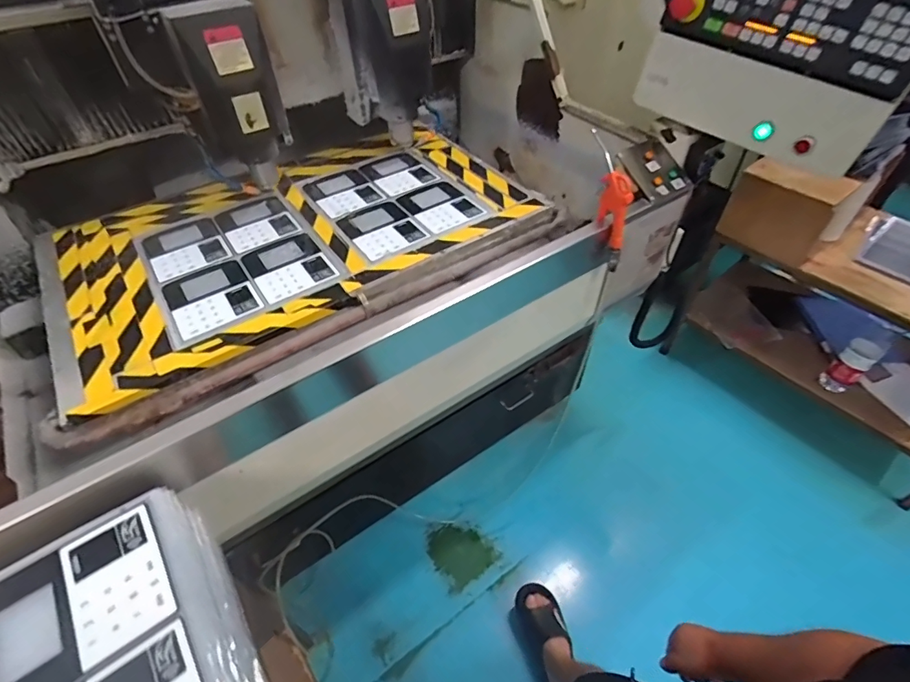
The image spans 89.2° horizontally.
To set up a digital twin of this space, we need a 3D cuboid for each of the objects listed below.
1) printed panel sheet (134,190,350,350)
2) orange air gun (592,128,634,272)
[{"bbox_3d":[-0.453,-0.177,0.952,0.319,0.005,0.379,-28,54,-21],"label":"printed panel sheet"},{"bbox_3d":[0.304,-0.257,0.880,0.035,0.269,0.075,-26,31,-19],"label":"orange air gun"}]

